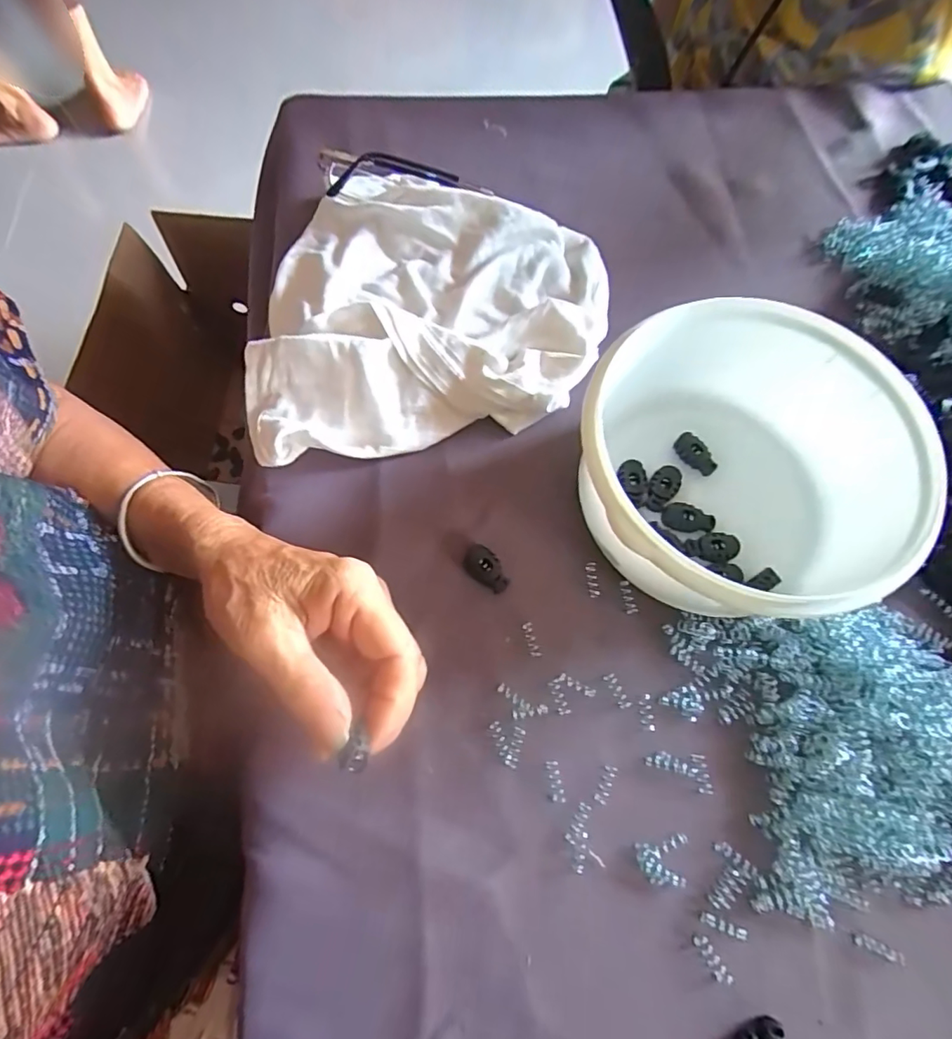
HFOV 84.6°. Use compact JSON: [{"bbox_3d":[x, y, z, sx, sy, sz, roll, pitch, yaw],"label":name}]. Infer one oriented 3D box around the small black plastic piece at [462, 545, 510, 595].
[{"bbox_3d":[0.006,0.027,0.289,0.028,0.006,0.017,38,72,12],"label":"small black plastic piece"}]

